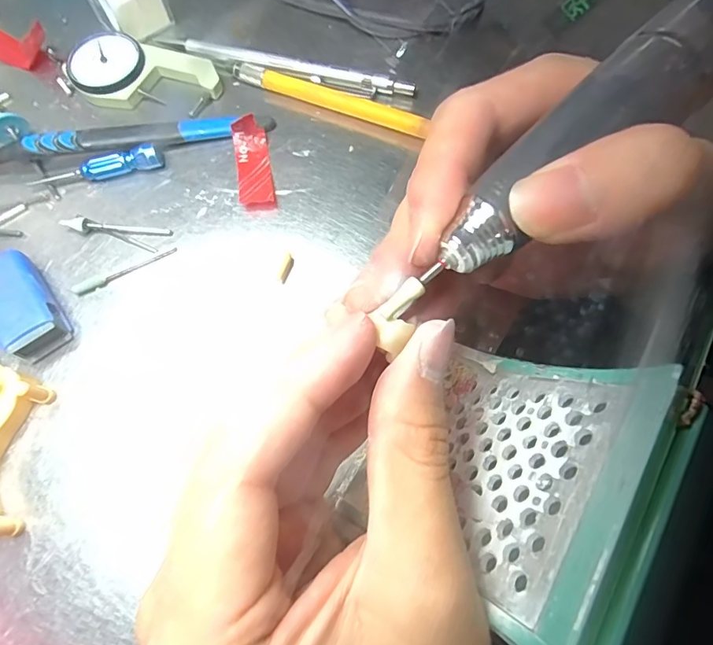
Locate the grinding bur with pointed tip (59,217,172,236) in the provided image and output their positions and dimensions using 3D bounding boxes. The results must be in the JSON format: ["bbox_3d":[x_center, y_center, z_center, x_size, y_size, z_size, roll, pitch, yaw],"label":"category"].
[{"bbox_3d":[-0.108,-0.043,0.209,0.047,0.006,0.006,1,70,2],"label":"grinding bur with pointed tip"}]

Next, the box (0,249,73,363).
[{"bbox_3d":[-0.137,-0.007,0.192,0.023,0.017,0.046,-36,73,-11],"label":"box"}]

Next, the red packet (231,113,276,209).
[{"bbox_3d":[-0.048,-0.073,0.217,0.016,0.010,0.047,-10,70,-2],"label":"red packet"}]

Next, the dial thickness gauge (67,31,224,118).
[{"bbox_3d":[-0.108,-0.125,0.236,0.074,0.012,0.039,14,71,7],"label":"dial thickness gauge"}]

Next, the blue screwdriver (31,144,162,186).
[{"bbox_3d":[-0.123,-0.072,0.218,0.062,0.010,0.009,-14,70,-3],"label":"blue screwdriver"}]

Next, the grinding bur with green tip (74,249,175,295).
[{"bbox_3d":[-0.101,-0.023,0.203,0.045,0.004,0.005,-24,71,-7],"label":"grinding bur with green tip"}]

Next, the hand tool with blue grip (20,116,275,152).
[{"bbox_3d":[-0.097,-0.089,0.222,0.111,0.014,0.012,-9,70,-1],"label":"hand tool with blue grip"}]

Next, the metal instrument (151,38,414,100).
[{"bbox_3d":[-0.039,-0.131,0.238,0.139,0.006,0.008,15,71,7],"label":"metal instrument"}]

